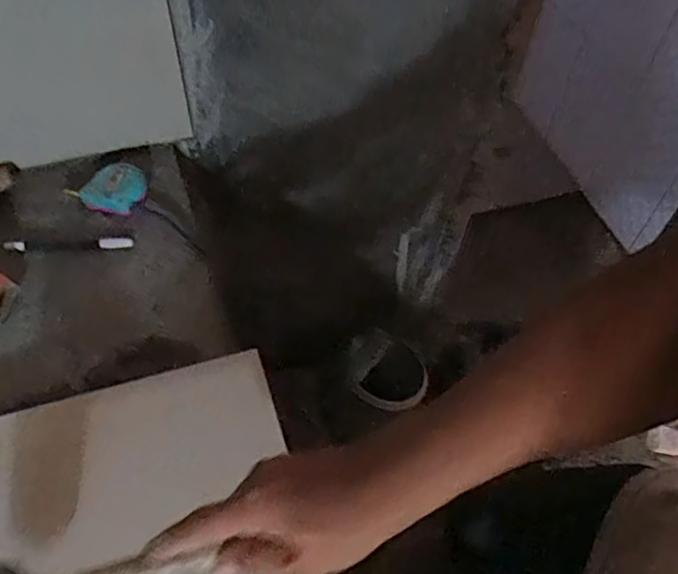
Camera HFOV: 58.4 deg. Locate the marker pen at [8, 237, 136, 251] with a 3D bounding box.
[{"bbox_3d":[-0.315,-0.050,0.711,0.142,0.009,0.016,-1,55,-3],"label":"marker pen"}]

